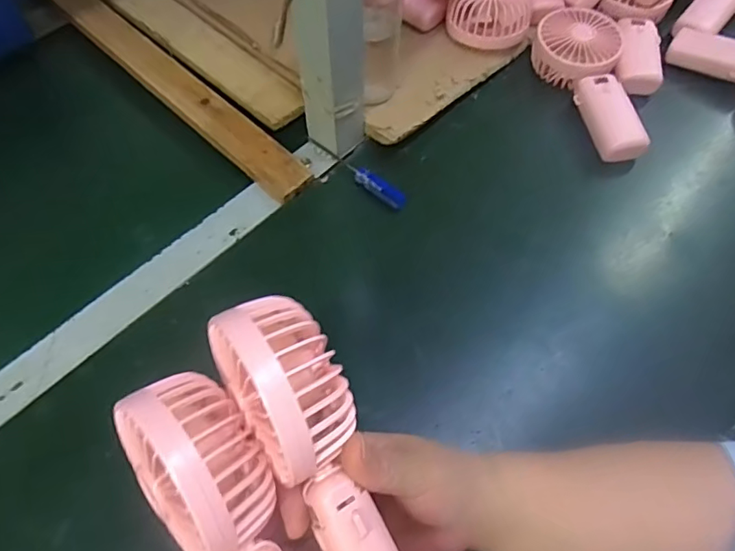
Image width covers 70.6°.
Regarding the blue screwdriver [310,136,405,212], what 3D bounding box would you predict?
[{"bbox_3d":[-0.013,-0.096,0.489,0.116,0.018,0.015,37,68,16],"label":"blue screwdriver"}]

